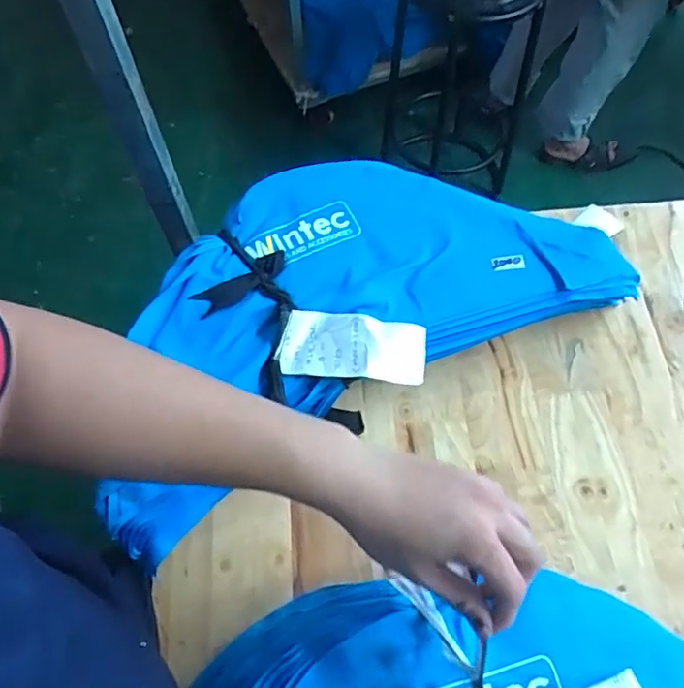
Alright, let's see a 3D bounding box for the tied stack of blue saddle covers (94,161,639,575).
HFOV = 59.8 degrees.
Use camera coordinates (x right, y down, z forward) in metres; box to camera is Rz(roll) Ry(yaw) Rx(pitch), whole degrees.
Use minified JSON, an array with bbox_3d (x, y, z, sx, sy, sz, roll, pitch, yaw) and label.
[{"bbox_3d":[-0.010,-0.042,0.622,0.534,0.085,0.273,-27,67,-12],"label":"tied stack of blue saddle covers"}]

